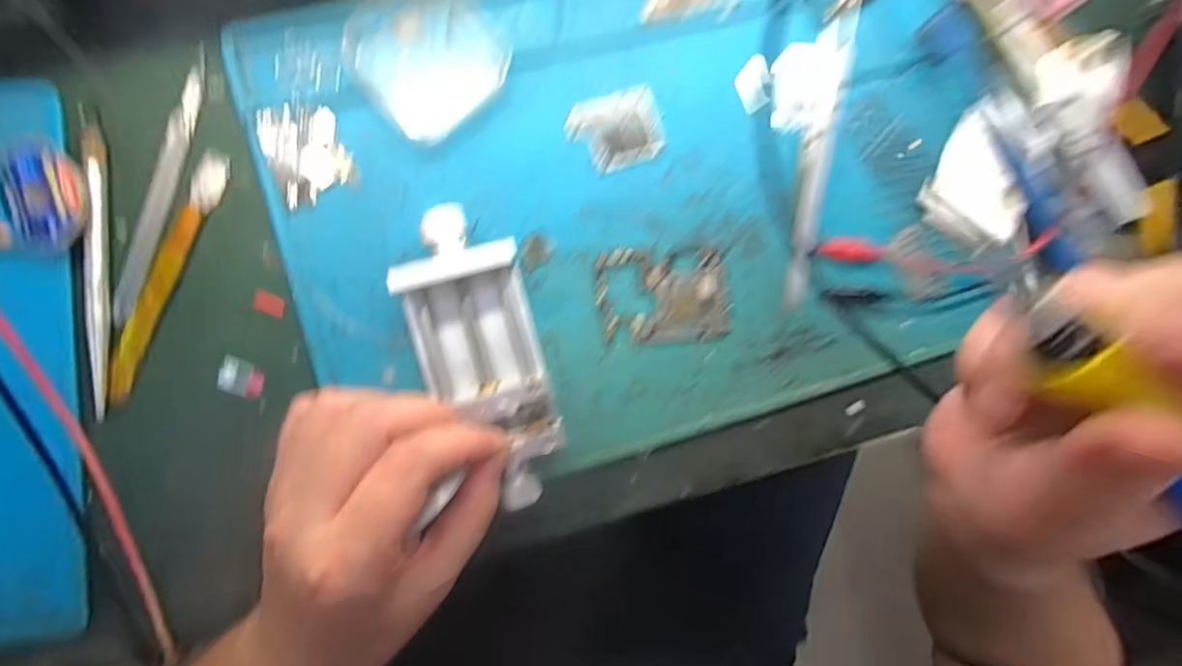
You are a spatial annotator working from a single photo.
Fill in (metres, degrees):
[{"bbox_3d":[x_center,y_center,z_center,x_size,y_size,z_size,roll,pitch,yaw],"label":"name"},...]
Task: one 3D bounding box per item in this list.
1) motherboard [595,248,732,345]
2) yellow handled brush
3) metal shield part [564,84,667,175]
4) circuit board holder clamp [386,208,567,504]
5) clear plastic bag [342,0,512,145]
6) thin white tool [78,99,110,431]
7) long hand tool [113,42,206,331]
[{"bbox_3d":[0.039,-0.019,0.300,0.071,0.005,0.048,-1,91,-8],"label":"motherboard"},{"bbox_3d":[-0.202,-0.028,0.273,0.014,0.004,0.124,23,88,-7],"label":"yellow handled brush"},{"bbox_3d":[0.014,-0.105,0.298,0.048,0.008,0.037,-21,93,-7],"label":"metal shield part"},{"bbox_3d":[-0.050,0.011,0.274,0.057,0.029,0.139,-22,88,-7],"label":"circuit board holder clamp"},{"bbox_3d":[-0.080,-0.140,0.282,0.072,0.007,0.069,-44,96,-5],"label":"clear plastic bag"},{"bbox_3d":[-0.229,-0.032,0.265,0.009,0.007,0.141,-2,91,-8],"label":"thin white tool"},{"bbox_3d":[-0.203,-0.068,0.272,0.011,0.004,0.132,17,88,-7],"label":"long hand tool"}]

